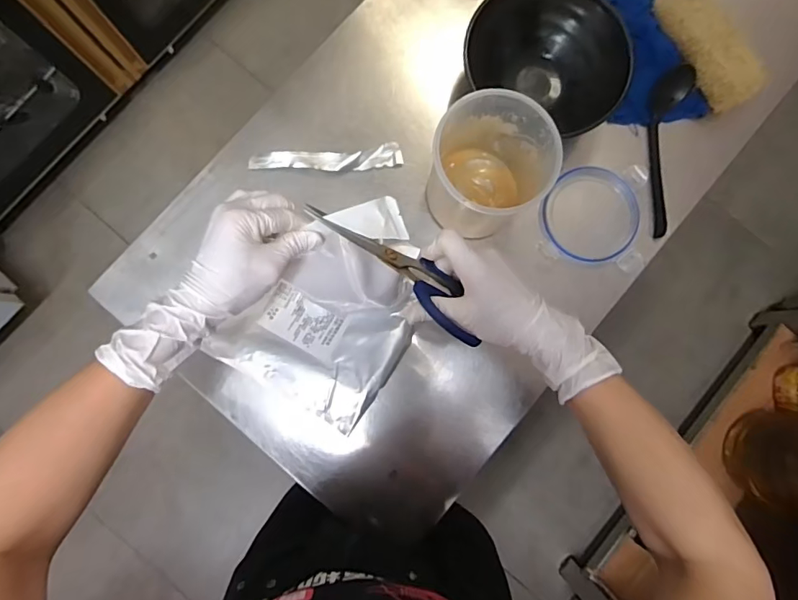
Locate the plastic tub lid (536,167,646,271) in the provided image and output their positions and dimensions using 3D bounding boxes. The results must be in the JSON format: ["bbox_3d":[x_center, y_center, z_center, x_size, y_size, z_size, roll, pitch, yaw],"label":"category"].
[{"bbox_3d":[0.237,-0.105,0.599,0.126,0.015,0.122,4,85,-1],"label":"plastic tub lid"}]

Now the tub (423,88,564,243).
[{"bbox_3d":[0.099,-0.140,0.542,0.122,0.139,0.112,3,85,-2],"label":"tub"}]

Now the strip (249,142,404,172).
[{"bbox_3d":[-0.090,-0.173,0.603,0.185,0.016,0.032,-6,85,-2],"label":"strip"}]

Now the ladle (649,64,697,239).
[{"bbox_3d":[0.329,-0.186,0.604,0.045,0.027,0.205,11,85,-1],"label":"ladle"}]

